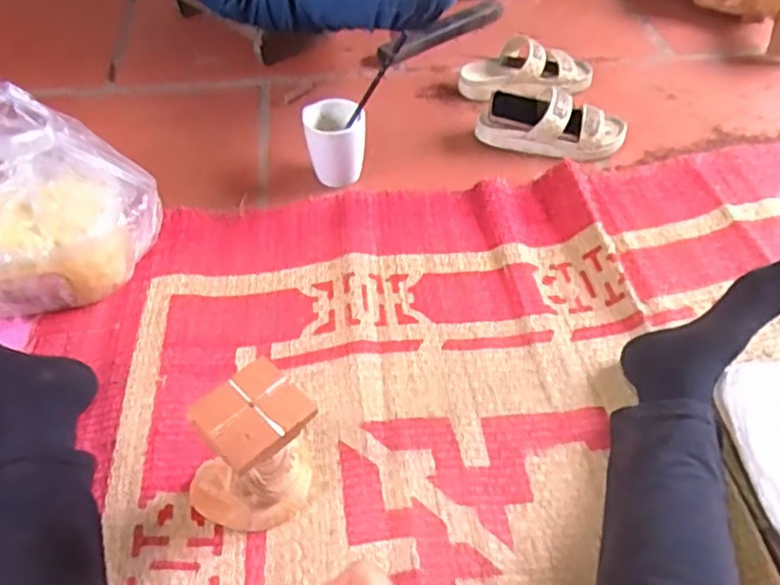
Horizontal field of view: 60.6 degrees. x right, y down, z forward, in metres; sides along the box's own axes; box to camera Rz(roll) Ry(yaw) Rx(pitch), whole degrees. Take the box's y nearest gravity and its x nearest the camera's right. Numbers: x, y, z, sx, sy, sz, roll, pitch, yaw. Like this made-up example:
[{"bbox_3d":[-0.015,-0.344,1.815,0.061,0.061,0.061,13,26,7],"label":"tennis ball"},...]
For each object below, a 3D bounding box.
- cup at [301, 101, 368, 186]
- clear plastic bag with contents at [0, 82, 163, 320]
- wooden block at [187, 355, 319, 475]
[{"bbox_3d":[-0.077,-0.217,0.963,0.080,0.096,0.083,-1,49,1],"label":"cup"},{"bbox_3d":[-0.434,-0.106,0.803,0.286,0.184,0.218,-11,50,-9],"label":"clear plastic bag with contents"},{"bbox_3d":[-0.111,0.094,0.531,0.078,0.020,0.081,36,58,28],"label":"wooden block"}]

